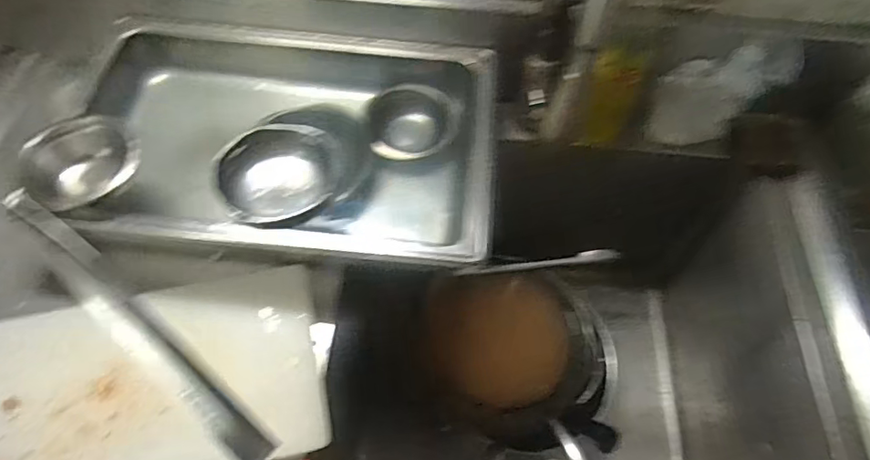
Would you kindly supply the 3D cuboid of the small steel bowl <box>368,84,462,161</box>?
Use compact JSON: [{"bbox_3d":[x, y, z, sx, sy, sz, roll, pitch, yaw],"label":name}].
[{"bbox_3d":[-0.031,-0.153,0.789,0.132,0.055,0.121,-5,60,-6],"label":"small steel bowl"}]

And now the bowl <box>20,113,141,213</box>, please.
[{"bbox_3d":[-0.422,-0.076,0.660,0.106,0.060,0.131,40,65,19],"label":"bowl"}]

